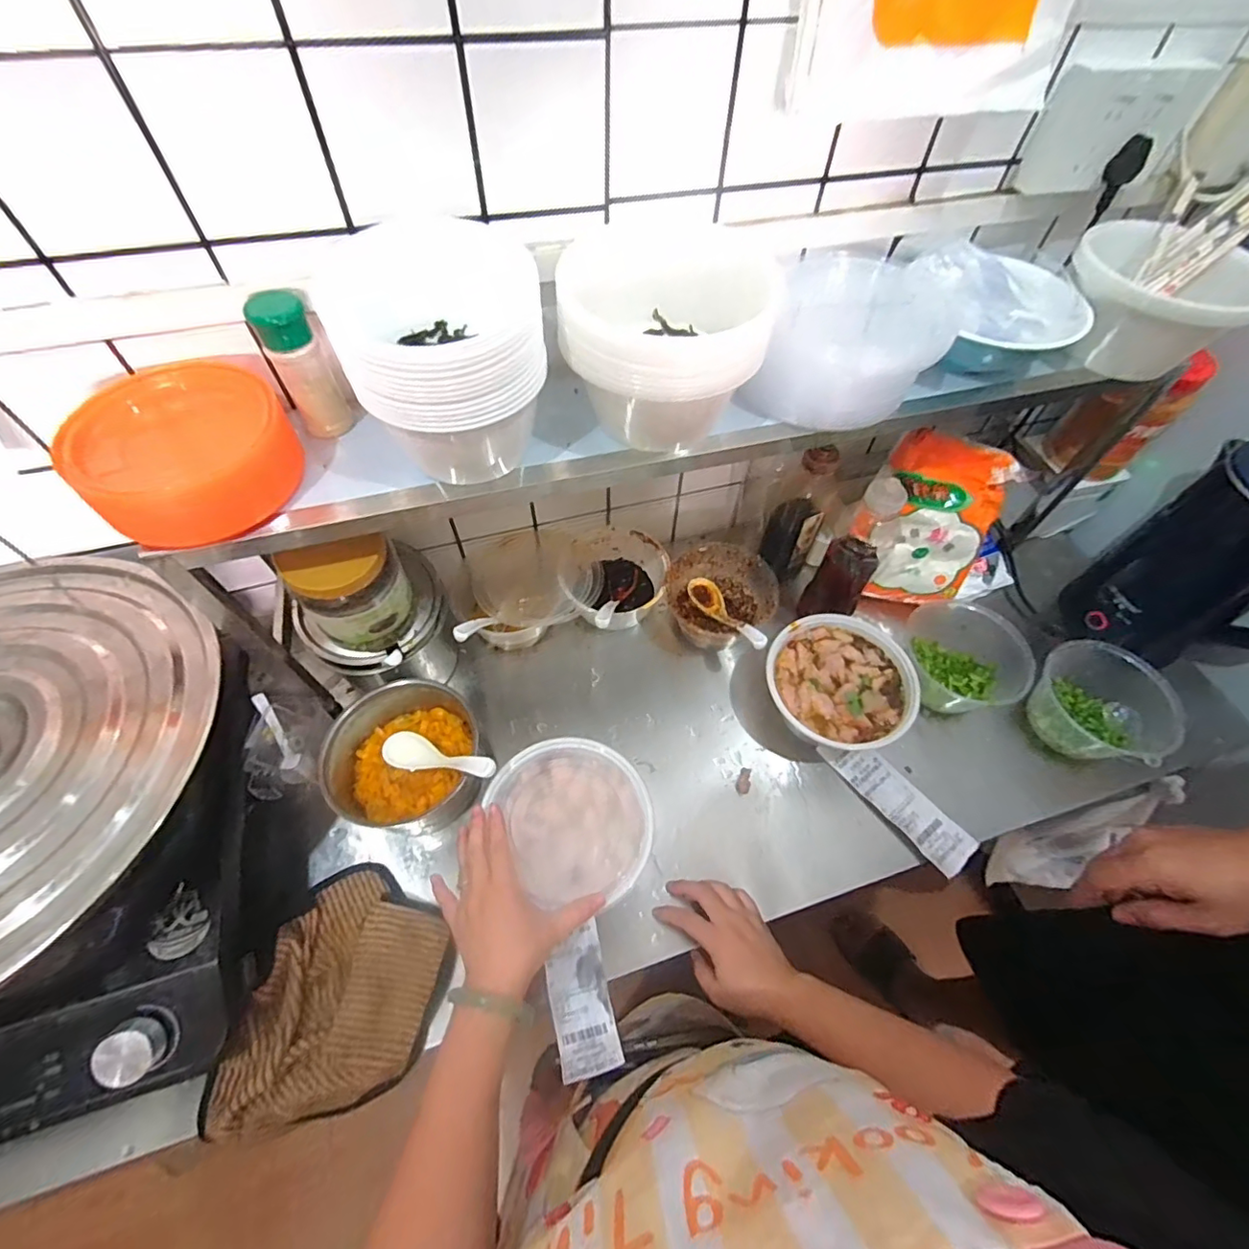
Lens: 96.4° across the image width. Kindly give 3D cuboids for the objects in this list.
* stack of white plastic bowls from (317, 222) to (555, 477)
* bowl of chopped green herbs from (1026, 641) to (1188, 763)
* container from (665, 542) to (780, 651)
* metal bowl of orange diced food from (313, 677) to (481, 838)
[{"bbox_3d":[-0.145,-0.216,0.455,0.148,0.140,0.153,-10,58,-8],"label":"stack of white plastic bowls"},{"bbox_3d":[0.578,0.107,0.690,0.145,0.086,0.142,1,57,-1],"label":"bowl of chopped green herbs"},{"bbox_3d":[0.128,-0.035,0.754,0.143,0.075,0.133,34,62,18],"label":"container"},{"bbox_3d":[-0.234,0.146,0.613,0.156,0.095,0.146,1,57,-1],"label":"metal bowl of orange diced food"}]

